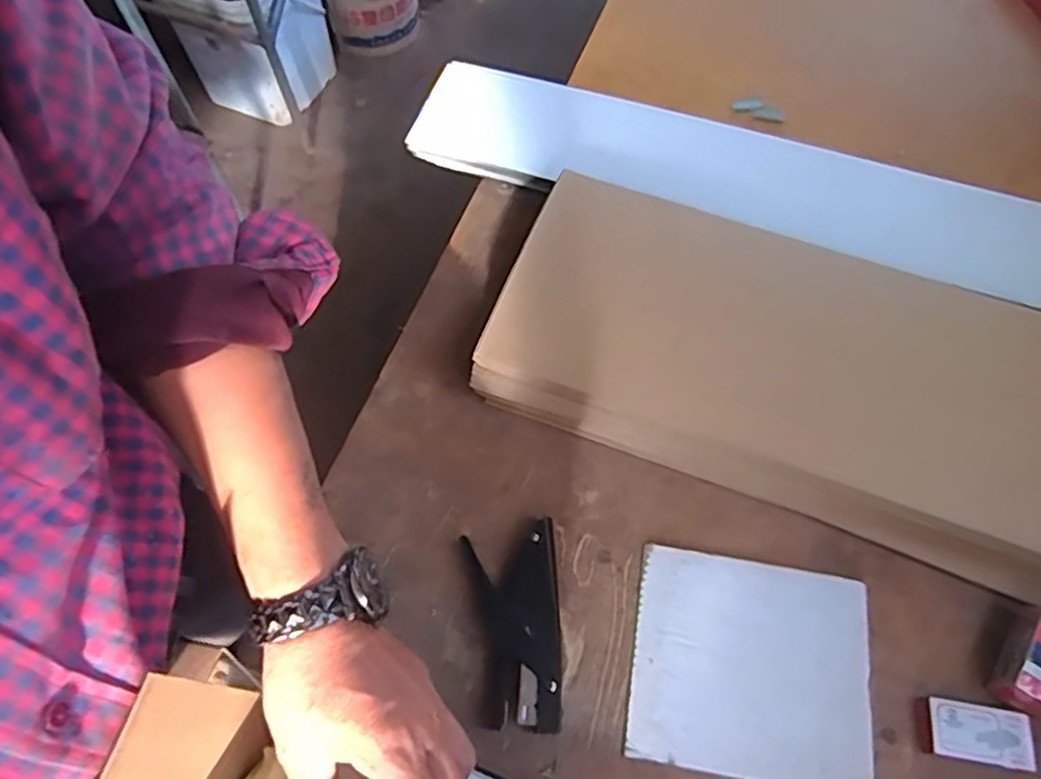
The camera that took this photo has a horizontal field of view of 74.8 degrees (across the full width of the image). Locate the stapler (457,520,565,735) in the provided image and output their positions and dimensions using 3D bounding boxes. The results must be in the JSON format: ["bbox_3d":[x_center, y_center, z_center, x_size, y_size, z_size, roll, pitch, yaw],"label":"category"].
[{"bbox_3d":[-0.004,0.182,0.523,0.066,0.025,0.144,-4,64,-3],"label":"stapler"}]

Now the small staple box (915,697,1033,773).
[{"bbox_3d":[0.332,0.252,0.498,0.076,0.014,0.038,10,64,4],"label":"small staple box"}]

